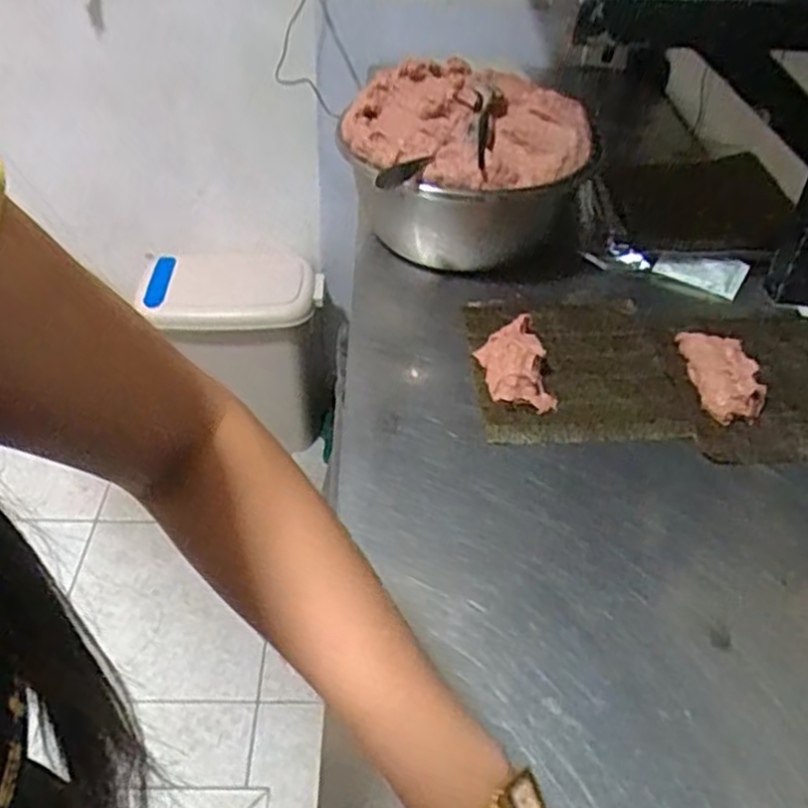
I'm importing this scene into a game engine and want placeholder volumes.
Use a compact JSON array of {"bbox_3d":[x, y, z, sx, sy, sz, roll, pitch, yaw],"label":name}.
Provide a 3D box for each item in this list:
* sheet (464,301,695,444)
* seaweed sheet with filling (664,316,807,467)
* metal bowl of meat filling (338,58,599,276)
[{"bbox_3d":[0.167,-0.048,0.718,0.196,0.035,0.205,2,42,0],"label":"sheet"},{"bbox_3d":[0.350,-0.030,0.703,0.182,0.030,0.201,-1,42,-3],"label":"seaweed sheet with filling"},{"bbox_3d":[0.058,-0.259,0.843,0.233,0.180,0.212,32,50,29],"label":"metal bowl of meat filling"}]

